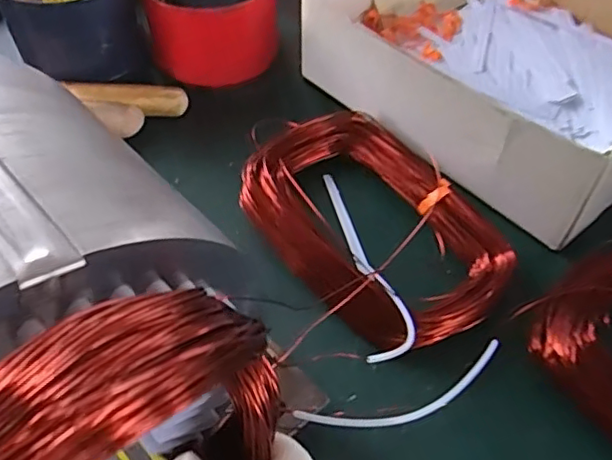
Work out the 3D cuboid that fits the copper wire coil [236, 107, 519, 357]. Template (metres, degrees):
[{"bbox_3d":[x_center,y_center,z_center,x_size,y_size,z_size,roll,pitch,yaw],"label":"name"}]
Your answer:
[{"bbox_3d":[0.044,-0.007,0.369,0.116,0.019,0.170,-29,57,-20],"label":"copper wire coil"}]

